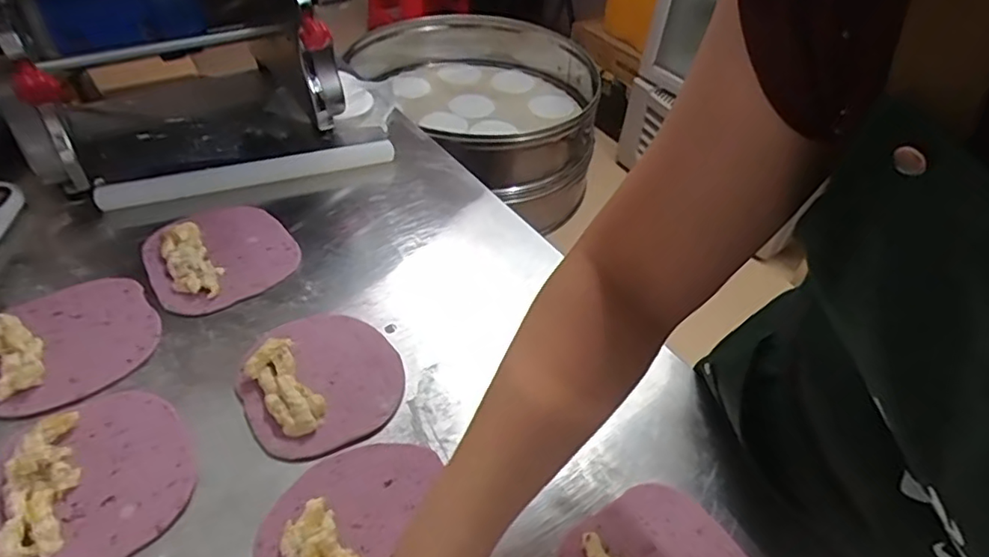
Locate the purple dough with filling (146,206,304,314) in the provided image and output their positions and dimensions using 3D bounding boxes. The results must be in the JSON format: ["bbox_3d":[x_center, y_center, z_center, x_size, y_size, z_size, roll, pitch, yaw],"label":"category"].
[{"bbox_3d":[-0.276,-0.032,0.598,0.134,0.024,0.137,-31,55,-34],"label":"purple dough with filling"}]

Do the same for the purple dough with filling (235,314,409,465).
[{"bbox_3d":[-0.145,0.077,0.501,0.126,0.021,0.133,-21,50,-26],"label":"purple dough with filling"}]

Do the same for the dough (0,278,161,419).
[{"bbox_3d":[-0.367,0.049,0.508,0.119,0.021,0.137,36,50,27],"label":"dough"}]

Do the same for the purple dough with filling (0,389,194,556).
[{"bbox_3d":[-0.291,0.138,0.423,0.129,0.021,0.136,-23,51,-28],"label":"purple dough with filling"}]

